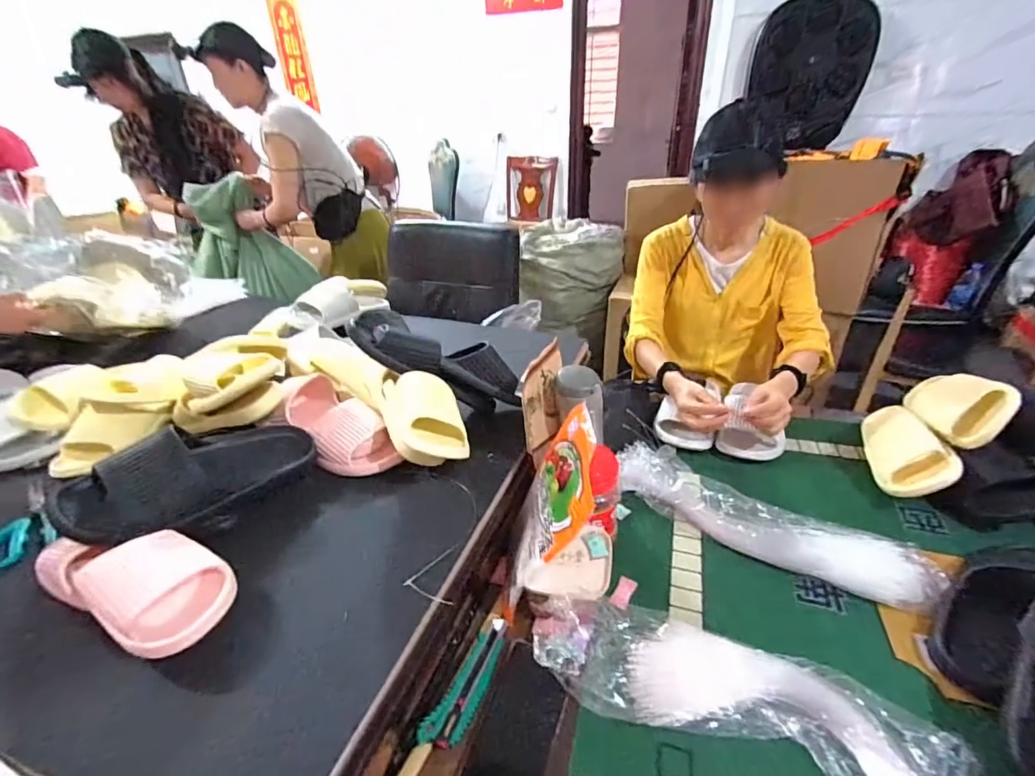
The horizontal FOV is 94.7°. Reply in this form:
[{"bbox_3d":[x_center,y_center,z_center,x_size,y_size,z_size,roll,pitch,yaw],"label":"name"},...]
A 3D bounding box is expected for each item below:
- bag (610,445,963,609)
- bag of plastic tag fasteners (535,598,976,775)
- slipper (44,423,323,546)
[{"bbox_3d":[0.346,0.189,0.702,0.440,0.038,0.116,19,36,32],"label":"bag"},{"bbox_3d":[0.241,0.326,0.437,0.467,0.060,0.214,25,39,38],"label":"bag of plastic tag fasteners"},{"bbox_3d":[-0.387,0.097,0.583,0.085,0.102,0.265,23,25,37],"label":"slipper"}]

